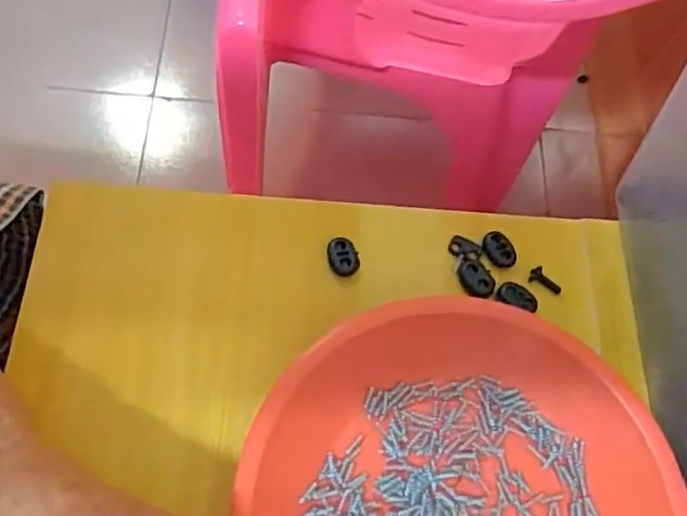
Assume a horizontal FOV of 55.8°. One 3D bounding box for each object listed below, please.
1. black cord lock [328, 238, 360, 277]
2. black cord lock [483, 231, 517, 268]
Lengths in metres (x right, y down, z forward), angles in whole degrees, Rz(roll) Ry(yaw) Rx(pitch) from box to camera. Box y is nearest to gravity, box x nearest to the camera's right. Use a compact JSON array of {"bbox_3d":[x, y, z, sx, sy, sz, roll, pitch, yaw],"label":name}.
[{"bbox_3d":[0.000,-0.001,0.345,0.016,0.007,0.020,-5,68,-7],"label":"black cord lock"},{"bbox_3d":[0.085,-0.004,0.355,0.016,0.004,0.021,-37,75,-17],"label":"black cord lock"}]

